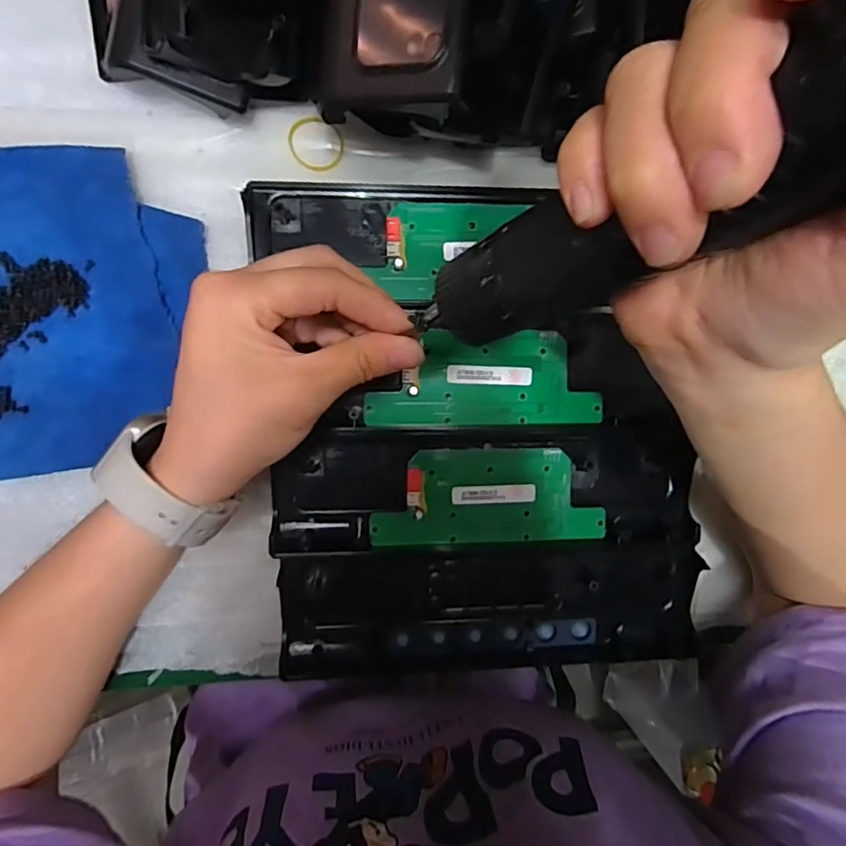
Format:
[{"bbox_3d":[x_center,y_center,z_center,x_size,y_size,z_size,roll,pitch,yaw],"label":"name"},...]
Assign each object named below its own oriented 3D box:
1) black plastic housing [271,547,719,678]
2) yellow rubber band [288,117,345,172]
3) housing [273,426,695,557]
[{"bbox_3d":[0.043,0.111,0.318,0.243,0.019,0.072,1,92,-7],"label":"black plastic housing"},{"bbox_3d":[-0.060,-0.156,0.300,0.031,0.004,0.029,0,92,-7],"label":"yellow rubber band"},{"bbox_3d":[0.040,0.044,0.314,0.244,0.013,0.070,2,92,-7],"label":"housing"}]

